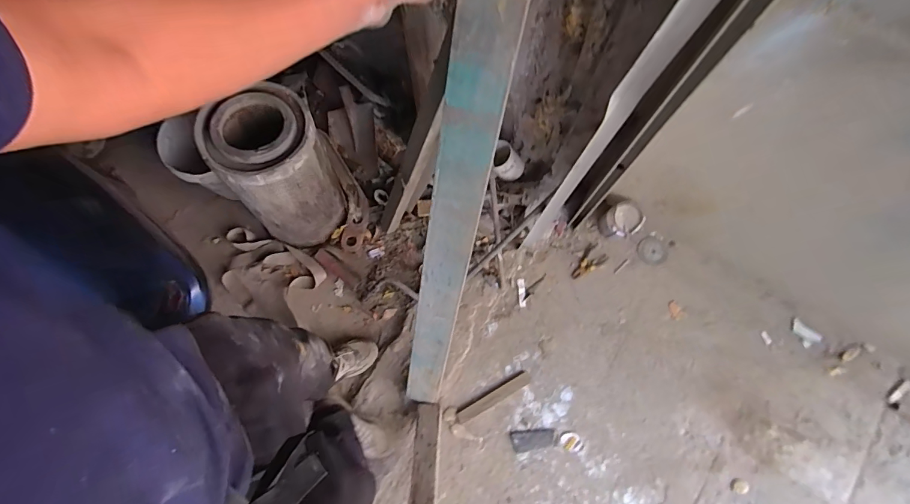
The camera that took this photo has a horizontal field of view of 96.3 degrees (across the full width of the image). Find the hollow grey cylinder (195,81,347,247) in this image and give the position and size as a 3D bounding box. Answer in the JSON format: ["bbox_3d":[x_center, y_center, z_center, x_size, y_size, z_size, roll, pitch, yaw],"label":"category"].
[{"bbox_3d":[-0.517,-0.235,1.253,0.305,0.482,0.307,-21,78,-4],"label":"hollow grey cylinder"}]

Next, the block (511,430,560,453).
[{"bbox_3d":[0.252,0.591,1.283,0.147,0.012,0.061,-8,77,-1],"label":"block"}]

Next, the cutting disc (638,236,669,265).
[{"bbox_3d":[0.692,-0.005,1.426,0.102,0.007,0.095,0,83,-4],"label":"cutting disc"}]

